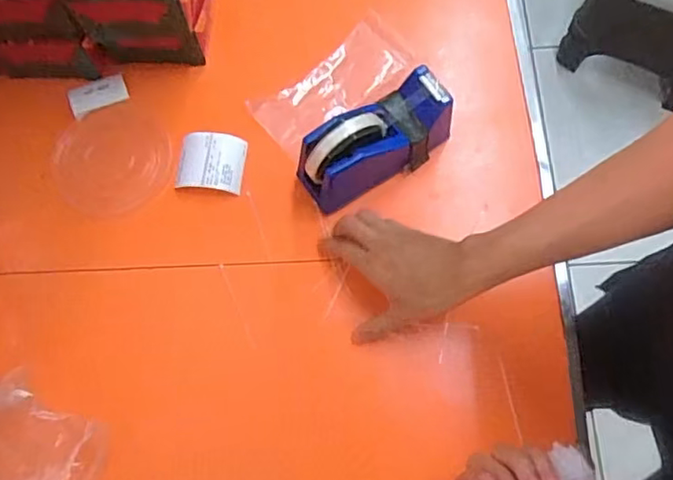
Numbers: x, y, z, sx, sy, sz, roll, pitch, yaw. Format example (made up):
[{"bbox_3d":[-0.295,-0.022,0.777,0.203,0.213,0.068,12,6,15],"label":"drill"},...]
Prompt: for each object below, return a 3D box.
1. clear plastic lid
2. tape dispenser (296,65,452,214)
[{"bbox_3d":[-0.239,-0.089,0.643,0.120,0.014,0.122,-1,72,2],"label":"clear plastic lid"},{"bbox_3d":[0.039,-0.102,0.594,0.159,0.100,0.058,-36,74,-9],"label":"tape dispenser"}]

